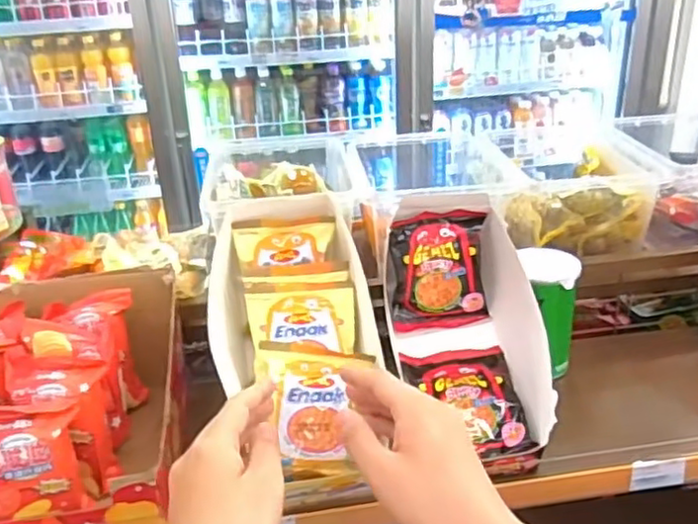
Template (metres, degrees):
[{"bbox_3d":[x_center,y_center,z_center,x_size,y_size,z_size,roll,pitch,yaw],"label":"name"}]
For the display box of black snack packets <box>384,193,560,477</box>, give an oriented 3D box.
[{"bbox_3d":[0.105,0.054,0.553,0.109,0.155,0.182,-7,27,-9],"label":"display box of black snack packets"}]

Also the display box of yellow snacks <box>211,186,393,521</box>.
[{"bbox_3d":[-0.045,0.069,0.558,0.130,0.071,0.268,-7,57,-10],"label":"display box of yellow snacks"}]

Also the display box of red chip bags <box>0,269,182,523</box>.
[{"bbox_3d":[-0.249,0.111,0.540,0.209,0.103,0.219,-4,27,-4],"label":"display box of red chip bags"}]

